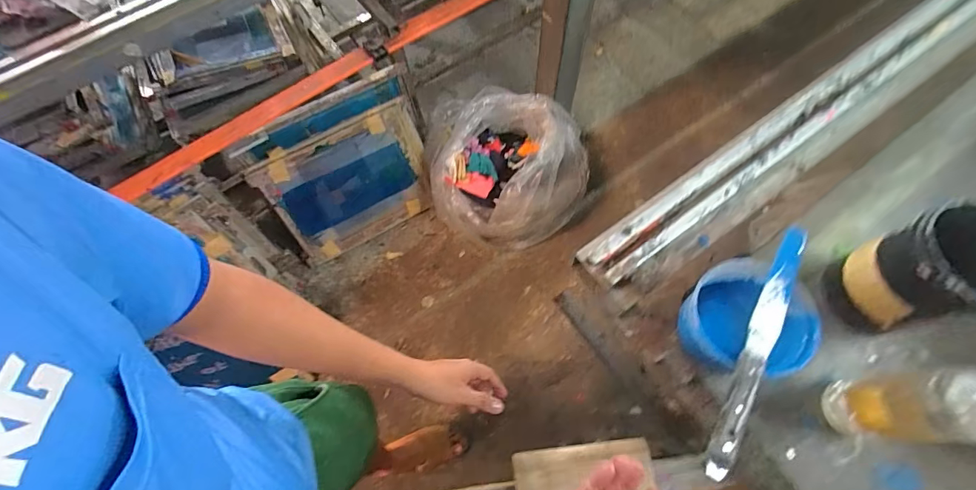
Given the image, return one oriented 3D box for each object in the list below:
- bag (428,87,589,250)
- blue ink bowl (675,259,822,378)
[{"bbox_3d":[0.053,-0.251,1.435,0.550,0.332,0.439,11,68,6],"label":"bag"},{"bbox_3d":[0.292,0.090,0.492,0.113,0.080,0.121,-1,67,2],"label":"blue ink bowl"}]

